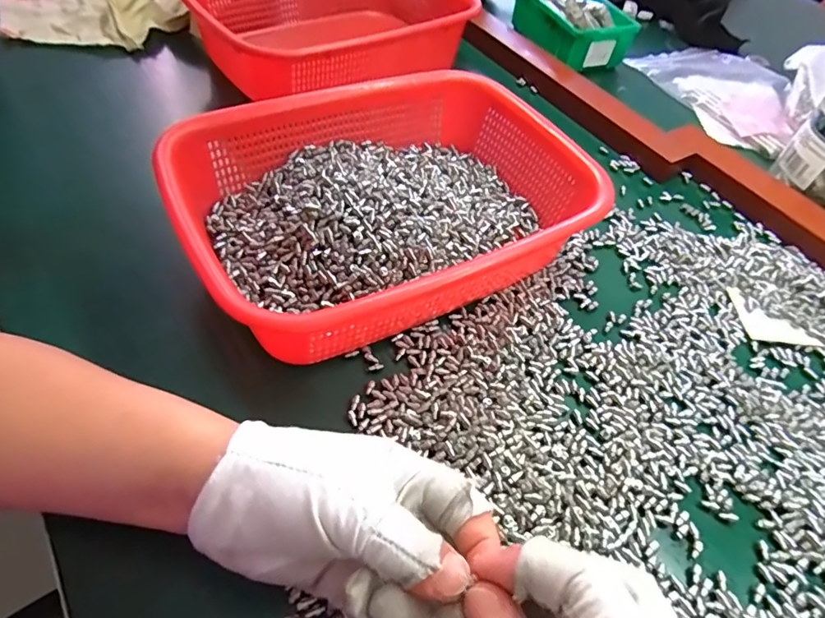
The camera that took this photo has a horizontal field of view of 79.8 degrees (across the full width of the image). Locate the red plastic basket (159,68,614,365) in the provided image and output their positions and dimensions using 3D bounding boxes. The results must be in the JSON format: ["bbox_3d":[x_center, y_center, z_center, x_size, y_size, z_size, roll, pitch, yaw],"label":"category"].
[{"bbox_3d":[-0.015,-0.079,0.368,0.283,0.077,0.209,-21,57,-22],"label":"red plastic basket"}]

